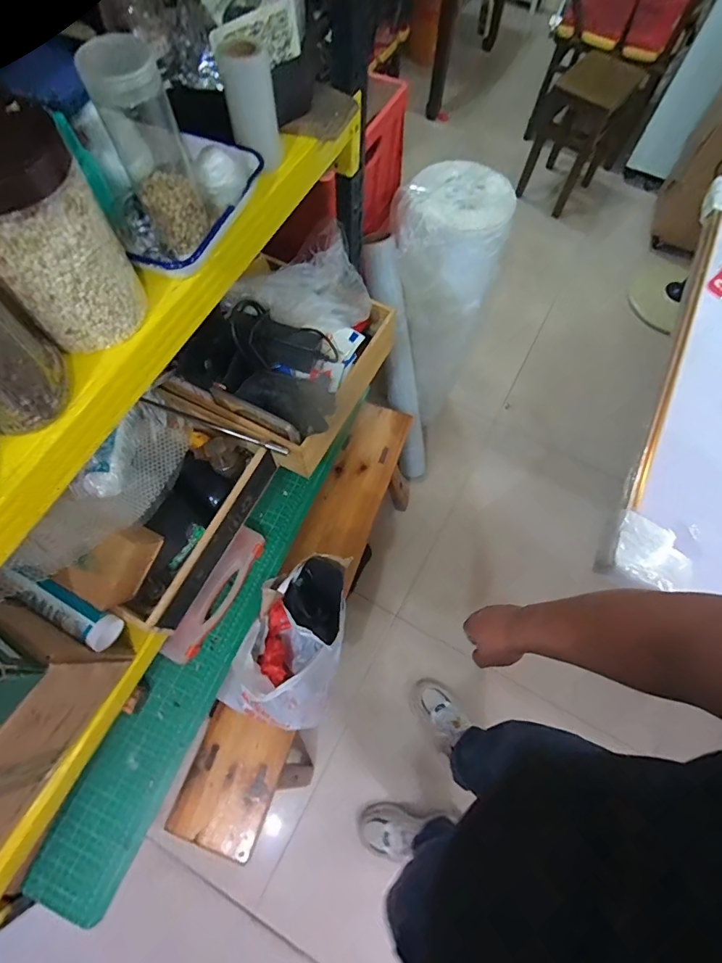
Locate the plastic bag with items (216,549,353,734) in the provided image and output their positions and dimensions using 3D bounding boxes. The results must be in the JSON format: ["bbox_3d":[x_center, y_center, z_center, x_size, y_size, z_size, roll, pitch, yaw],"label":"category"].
[{"bbox_3d":[-0.118,0.295,0.831,0.183,0.203,0.323,25,69,9],"label":"plastic bag with items"}]

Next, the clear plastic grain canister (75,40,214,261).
[{"bbox_3d":[-0.176,-0.275,0.378,0.062,0.142,0.050,-16,69,-8],"label":"clear plastic grain canister"}]

